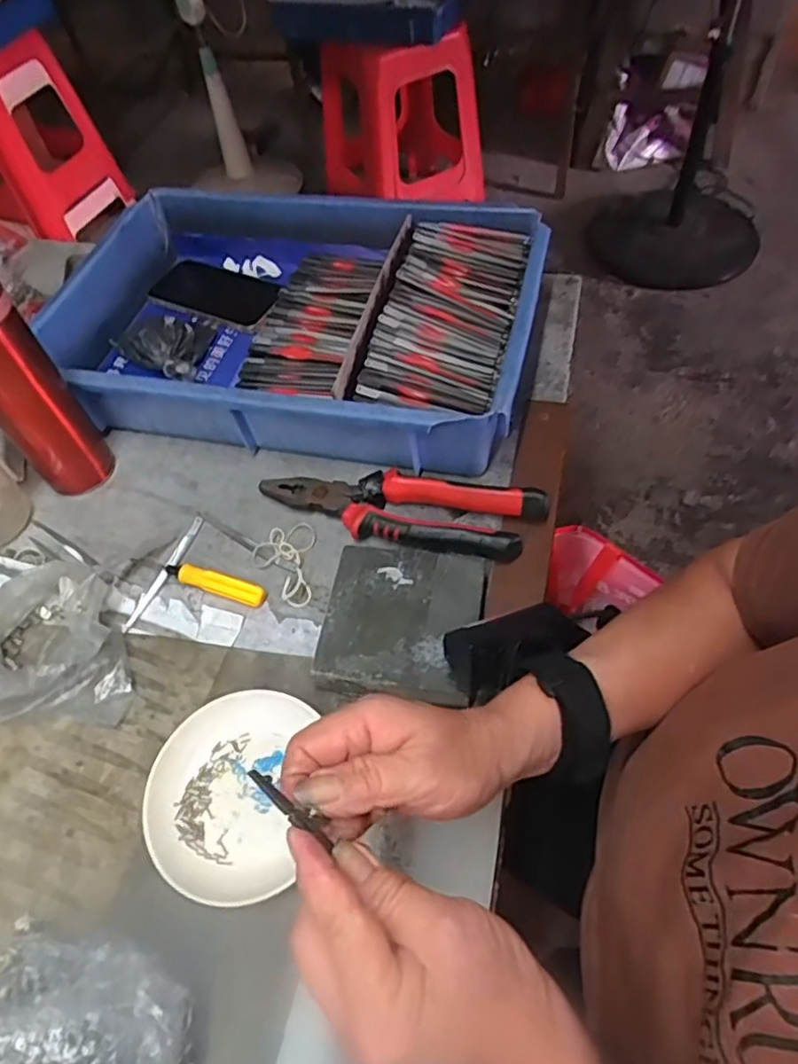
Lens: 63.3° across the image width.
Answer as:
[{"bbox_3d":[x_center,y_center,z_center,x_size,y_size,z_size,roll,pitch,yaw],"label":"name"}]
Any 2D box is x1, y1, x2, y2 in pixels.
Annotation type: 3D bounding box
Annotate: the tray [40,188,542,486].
[{"bbox_3d":[-0.102,-0.203,0.621,0.451,0.082,0.299,9,56,12],"label":"tray"}]

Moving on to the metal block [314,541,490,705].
[{"bbox_3d":[0.002,0.064,0.447,0.102,0.032,0.112,6,55,9],"label":"metal block"}]

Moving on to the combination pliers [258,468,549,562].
[{"bbox_3d":[-0.001,-0.020,0.508,0.221,0.027,0.053,10,56,12],"label":"combination pliers"}]

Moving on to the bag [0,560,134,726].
[{"bbox_3d":[-0.253,0.076,0.458,0.090,0.048,0.133,-24,56,-12],"label":"bag"}]

